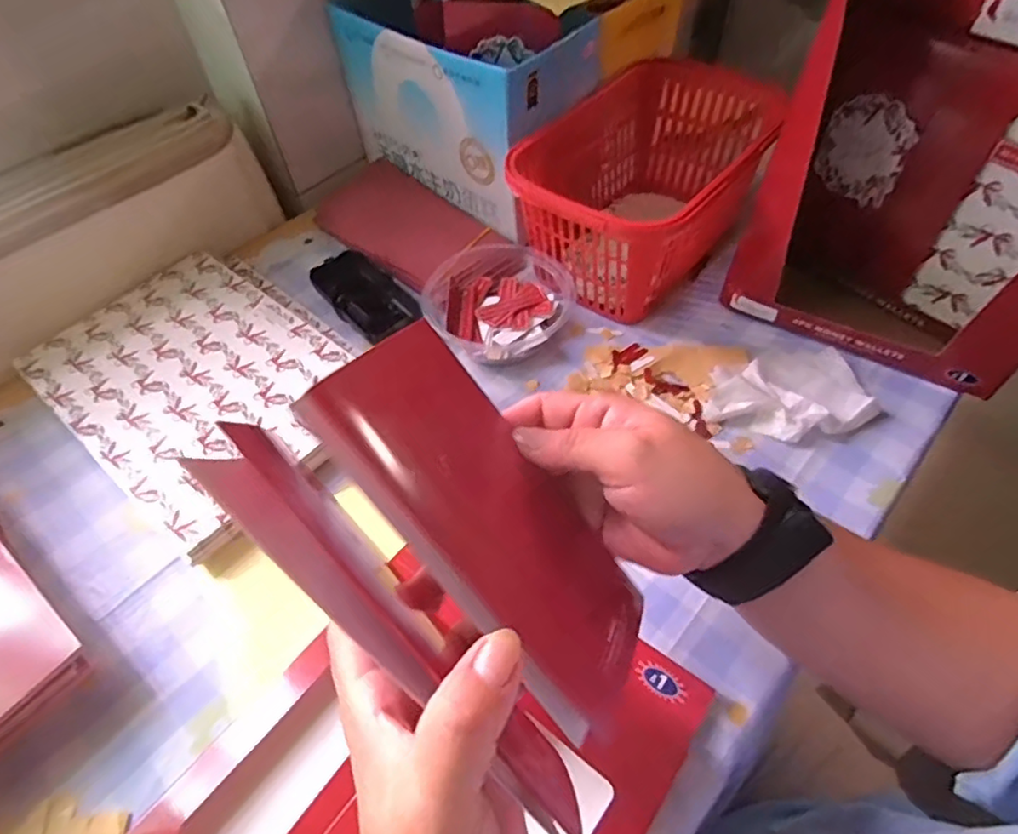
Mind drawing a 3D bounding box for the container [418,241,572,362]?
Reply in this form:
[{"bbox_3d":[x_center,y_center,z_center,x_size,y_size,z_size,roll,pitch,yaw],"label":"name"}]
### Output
[{"bbox_3d":[-0.009,-0.096,0.484,0.104,0.032,0.113,-2,54,2],"label":"container"}]

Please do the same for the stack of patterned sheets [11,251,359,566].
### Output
[{"bbox_3d":[-0.233,-0.032,0.463,0.259,0.017,0.189,37,63,26],"label":"stack of patterned sheets"}]

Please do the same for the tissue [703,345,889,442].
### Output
[{"bbox_3d":[0.200,-0.013,0.428,0.115,0.018,0.076,-18,55,-10],"label":"tissue"}]

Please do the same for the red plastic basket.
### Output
[{"bbox_3d":[0.109,-0.183,0.491,0.149,0.106,0.221,31,61,23],"label":"red plastic basket"}]

